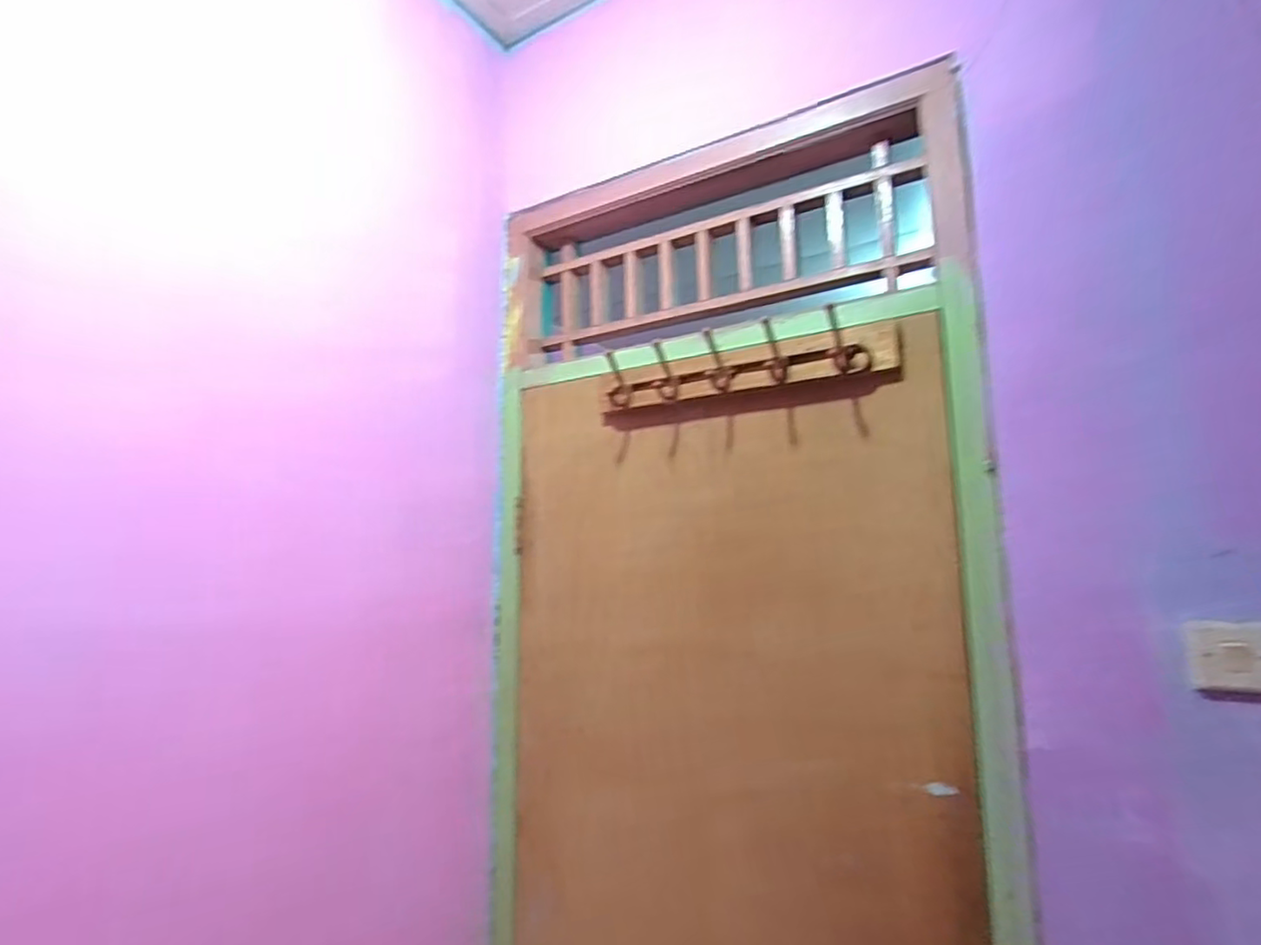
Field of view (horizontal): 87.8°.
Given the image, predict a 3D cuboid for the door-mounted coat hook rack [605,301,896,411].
[{"bbox_3d":[0.164,-0.179,1.099,0.529,0.089,0.063,-6,-9,31],"label":"door-mounted coat hook rack"}]

